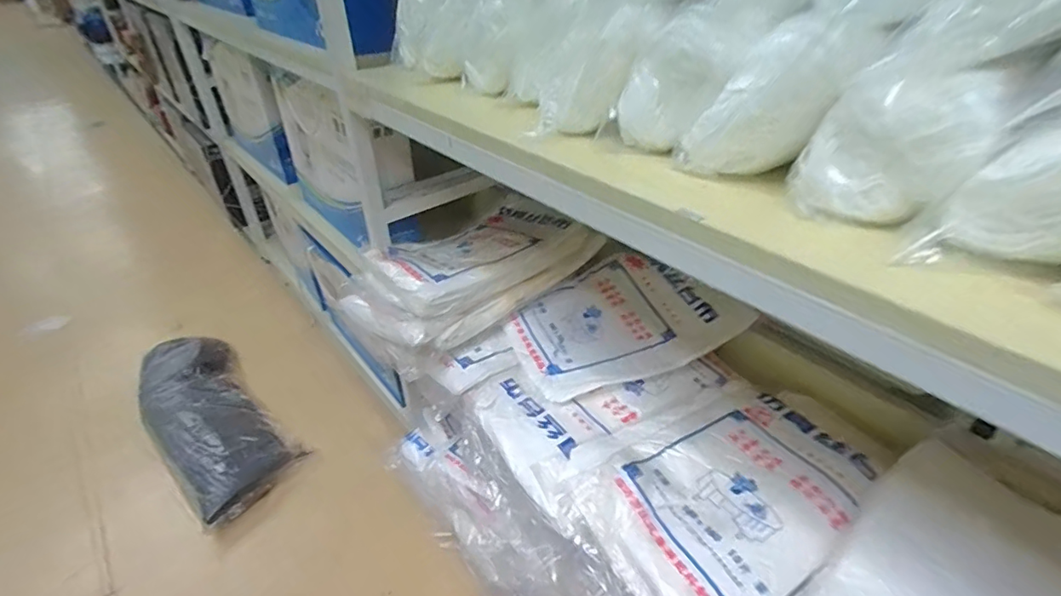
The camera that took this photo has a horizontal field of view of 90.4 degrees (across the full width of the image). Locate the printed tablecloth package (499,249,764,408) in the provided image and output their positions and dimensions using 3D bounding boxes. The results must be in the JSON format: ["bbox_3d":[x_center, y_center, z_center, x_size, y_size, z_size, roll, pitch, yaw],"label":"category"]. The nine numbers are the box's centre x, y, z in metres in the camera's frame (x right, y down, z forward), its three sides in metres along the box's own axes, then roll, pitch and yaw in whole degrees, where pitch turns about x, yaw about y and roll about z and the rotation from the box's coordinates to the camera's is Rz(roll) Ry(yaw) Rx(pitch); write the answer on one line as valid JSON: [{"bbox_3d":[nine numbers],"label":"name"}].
[{"bbox_3d":[0.120,0.032,0.761,0.284,0.030,0.232,-25,44,-12],"label":"printed tablecloth package"}]

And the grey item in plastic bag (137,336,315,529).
[{"bbox_3d":[-0.804,0.288,1.323,0.616,0.124,0.256,29,46,34],"label":"grey item in plastic bag"}]

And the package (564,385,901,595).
[{"bbox_3d":[0.221,0.198,0.553,0.305,0.027,0.200,-22,41,-26],"label":"package"}]

